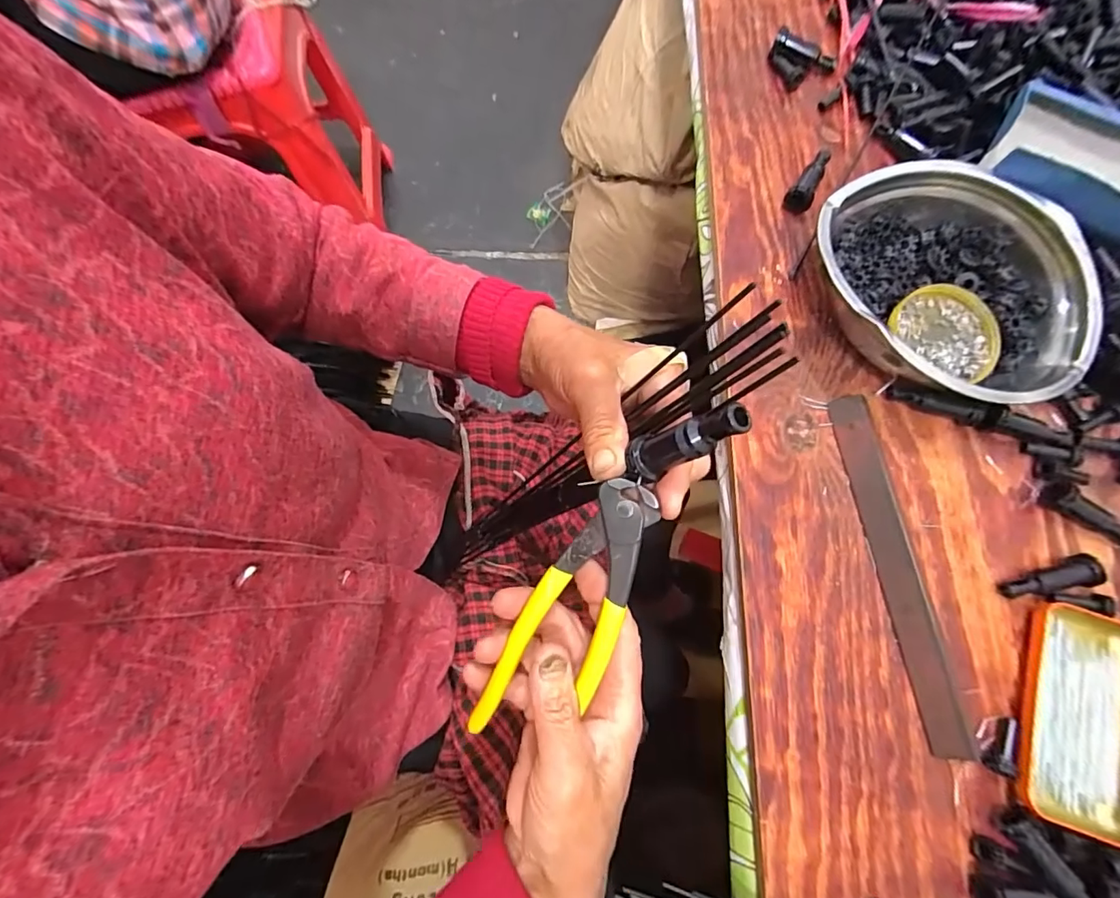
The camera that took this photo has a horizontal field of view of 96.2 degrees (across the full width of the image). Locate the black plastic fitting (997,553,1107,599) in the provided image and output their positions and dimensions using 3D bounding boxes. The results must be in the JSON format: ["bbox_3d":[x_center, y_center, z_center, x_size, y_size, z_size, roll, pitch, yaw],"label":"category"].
[{"bbox_3d":[0.369,0.098,0.380,0.069,0.019,0.022,-11,77,-4],"label":"black plastic fitting"}]

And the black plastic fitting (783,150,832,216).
[{"bbox_3d":[0.231,-0.246,0.465,0.022,0.017,0.070,33,78,7],"label":"black plastic fitting"}]

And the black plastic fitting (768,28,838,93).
[{"bbox_3d":[0.238,-0.381,0.499,0.064,0.022,0.044,26,77,5],"label":"black plastic fitting"}]

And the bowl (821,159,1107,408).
[{"bbox_3d":[0.305,-0.127,0.407,0.204,0.069,0.187,0,76,-1],"label":"bowl"}]

